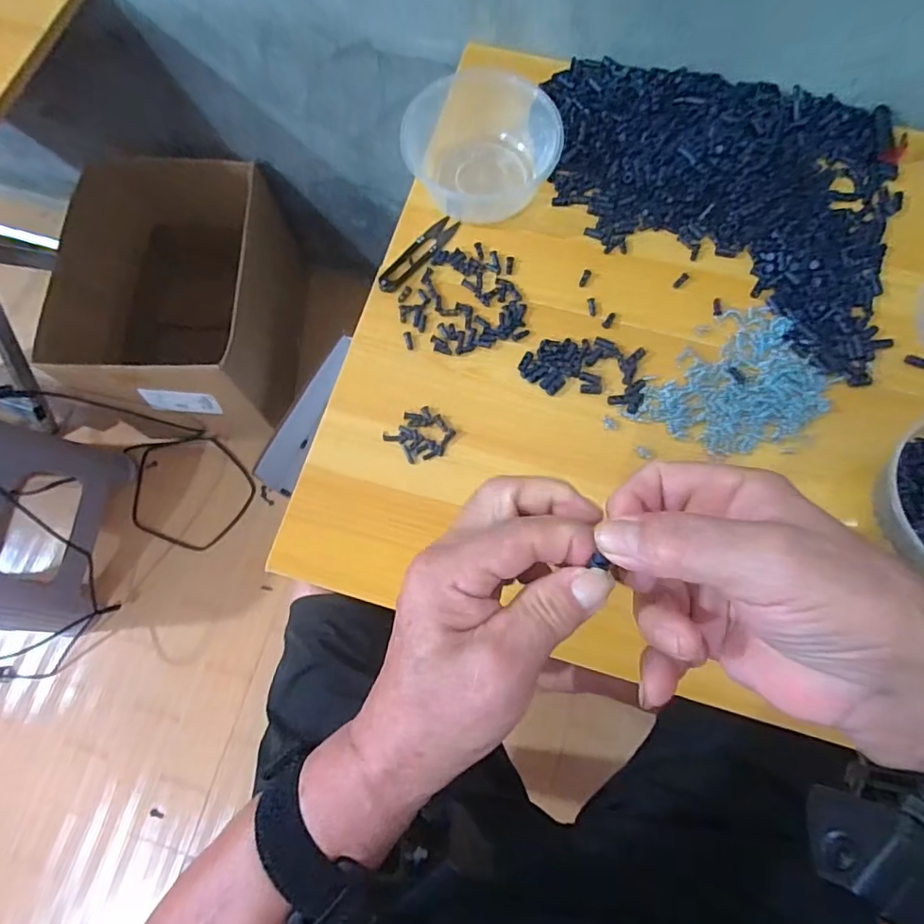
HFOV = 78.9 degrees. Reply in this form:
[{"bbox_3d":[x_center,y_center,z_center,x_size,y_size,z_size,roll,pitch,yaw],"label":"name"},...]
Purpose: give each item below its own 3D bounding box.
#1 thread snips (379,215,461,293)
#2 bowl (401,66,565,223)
[{"bbox_3d":[-0.041,-0.197,0.530,0.024,0.004,0.099,39,78,11],"label":"thread snips"},{"bbox_3d":[0.014,-0.293,0.519,0.126,0.066,0.117,0,74,1],"label":"bowl"}]

